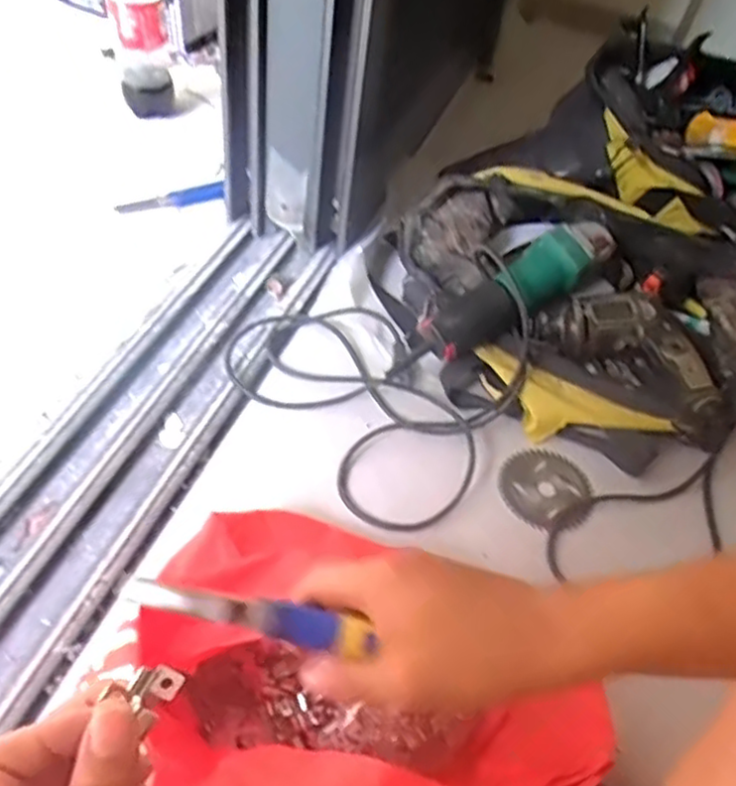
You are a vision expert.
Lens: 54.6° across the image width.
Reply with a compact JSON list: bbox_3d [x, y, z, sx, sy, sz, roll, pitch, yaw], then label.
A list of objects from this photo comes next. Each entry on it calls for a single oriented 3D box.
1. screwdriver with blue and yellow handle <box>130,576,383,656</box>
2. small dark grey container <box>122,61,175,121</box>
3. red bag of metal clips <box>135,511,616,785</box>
[{"bbox_3d":[-0.055,0.105,0.339,0.113,0.012,0.017,15,48,-11],"label":"screwdriver with blue and yellow handle"},{"bbox_3d":[-0.357,-0.495,1.172,0.084,0.059,0.086,-5,50,-11],"label":"small dark grey container"},{"bbox_3d":[-0.051,0.231,0.518,0.267,0.142,0.325,-29,60,-29],"label":"red bag of metal clips"}]

